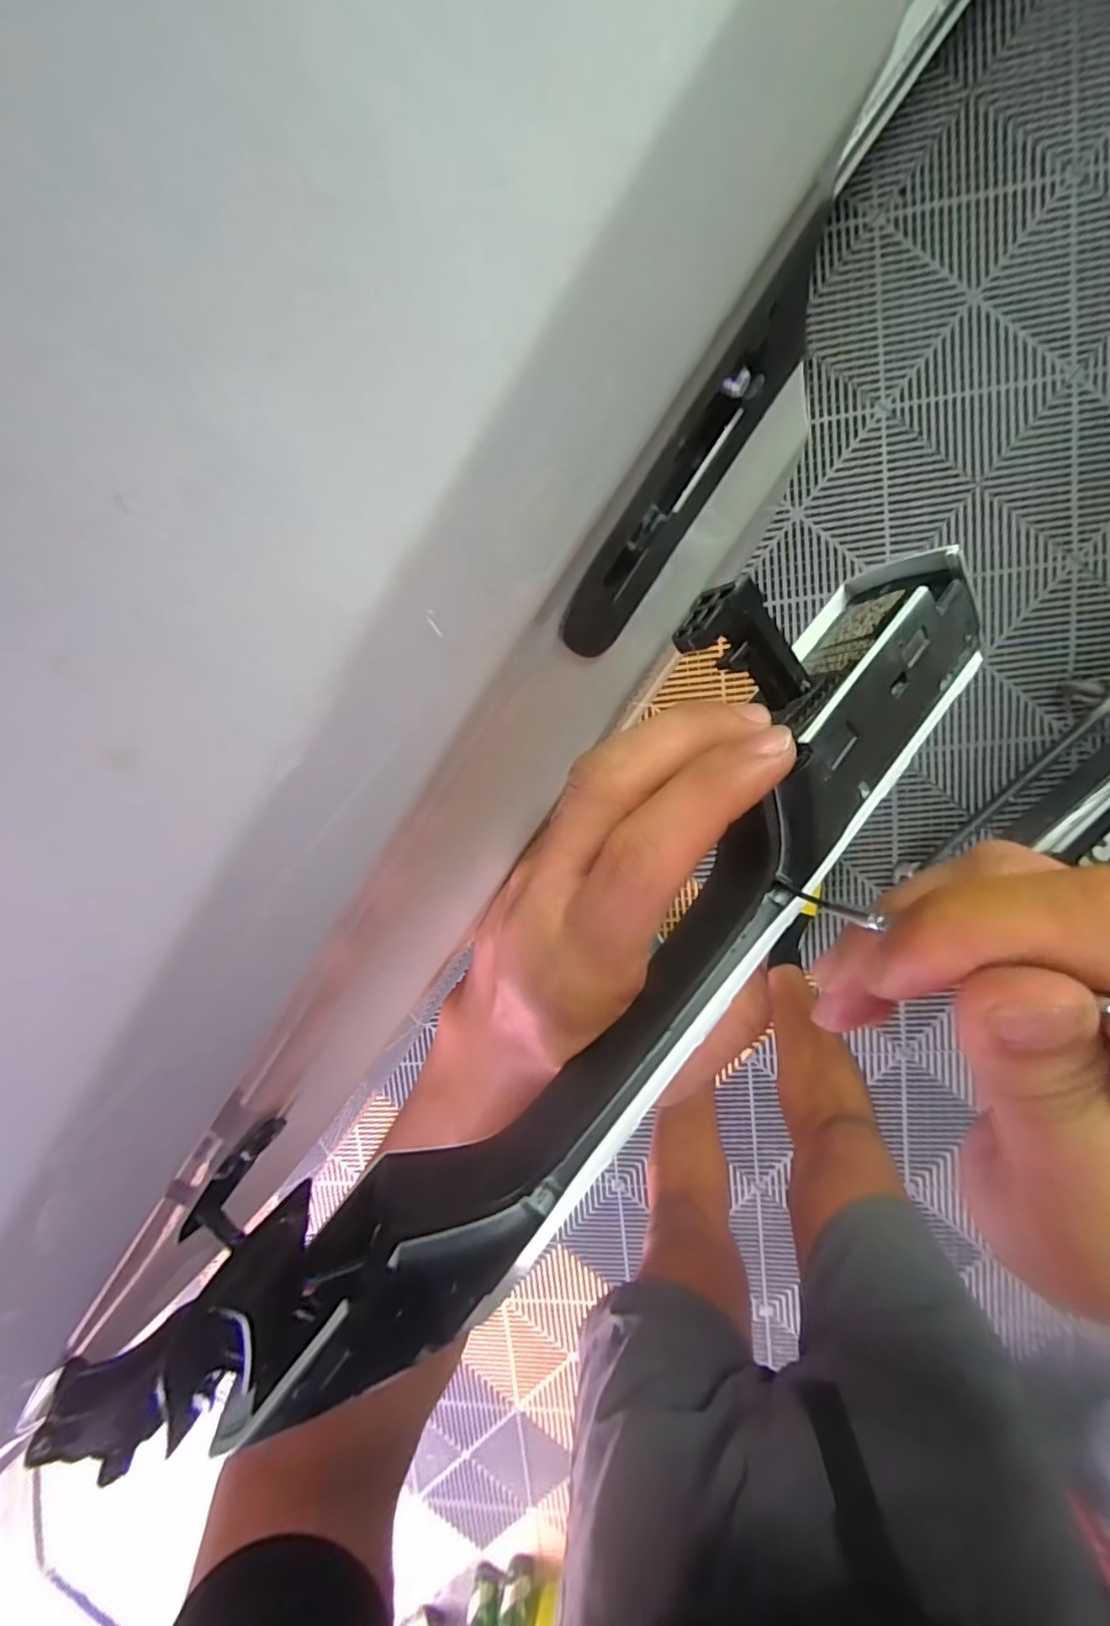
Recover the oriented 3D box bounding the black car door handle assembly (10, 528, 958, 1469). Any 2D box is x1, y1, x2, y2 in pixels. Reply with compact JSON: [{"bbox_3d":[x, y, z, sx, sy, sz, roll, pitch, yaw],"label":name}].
[{"bbox_3d":[0.013,0.034,0.157,0.077,0.043,0.292,43,80,-6],"label":"black car door handle assembly"}]

